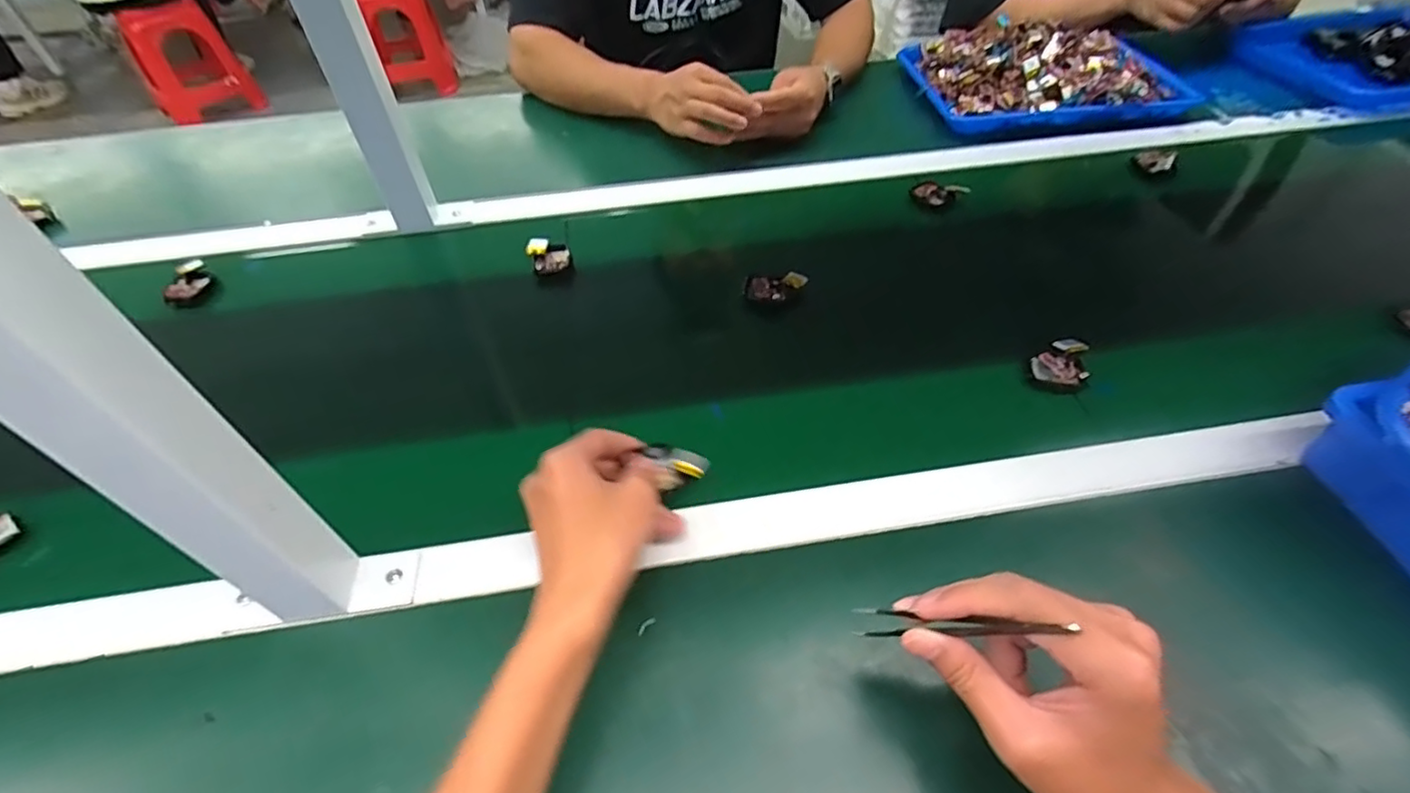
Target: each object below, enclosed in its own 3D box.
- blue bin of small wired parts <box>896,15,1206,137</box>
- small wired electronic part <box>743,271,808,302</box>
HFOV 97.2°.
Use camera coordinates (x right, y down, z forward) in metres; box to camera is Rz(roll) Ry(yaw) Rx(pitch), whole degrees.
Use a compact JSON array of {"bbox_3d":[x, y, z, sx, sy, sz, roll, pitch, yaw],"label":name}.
[{"bbox_3d":[0.452,-0.441,0.828,0.333,0.062,0.232,-2,47,2],"label":"blue bin of small wired parts"},{"bbox_3d":[0.067,-0.104,0.587,0.059,0.013,0.030,-2,47,2],"label":"small wired electronic part"}]

